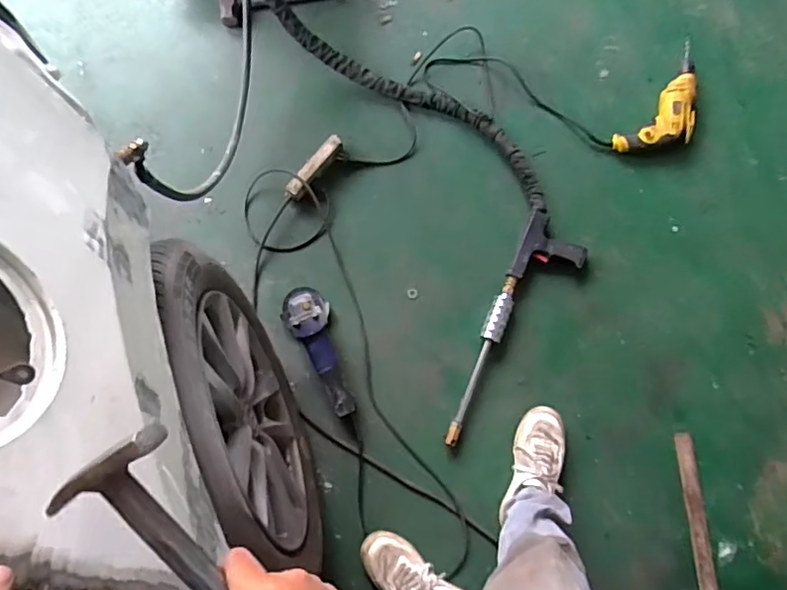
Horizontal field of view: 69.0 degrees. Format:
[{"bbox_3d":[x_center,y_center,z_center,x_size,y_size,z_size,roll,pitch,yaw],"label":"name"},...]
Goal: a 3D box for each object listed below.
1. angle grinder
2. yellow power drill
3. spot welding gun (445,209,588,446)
[{"bbox_3d":[-0.152,0.113,1.203,0.099,0.096,0.293,-25,77,-6],"label":"angle grinder"},{"bbox_3d":[0.683,-0.465,1.374,0.148,0.060,0.374,38,79,9],"label":"yellow power drill"},{"bbox_3d":[0.265,0.077,1.231,0.143,0.052,0.544,25,75,5],"label":"spot welding gun"}]

